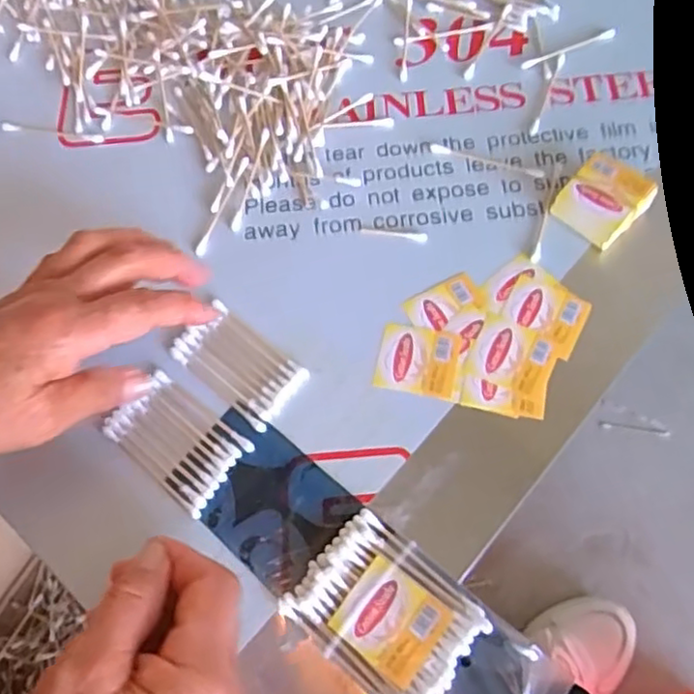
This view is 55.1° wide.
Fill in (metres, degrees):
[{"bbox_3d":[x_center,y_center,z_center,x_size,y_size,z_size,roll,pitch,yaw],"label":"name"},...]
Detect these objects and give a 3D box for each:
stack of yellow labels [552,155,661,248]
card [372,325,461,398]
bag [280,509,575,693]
[{"bbox_3d":[0.151,-0.086,0.393,0.045,0.021,0.042,-42,70,-15],"label":"stack of yellow labels"},{"bbox_3d":[0.039,0.007,0.364,0.042,0.004,0.038,10,66,7],"label":"card"},{"bbox_3d":[0.034,0.135,0.301,0.121,0.011,0.062,37,72,18],"label":"bag"}]

